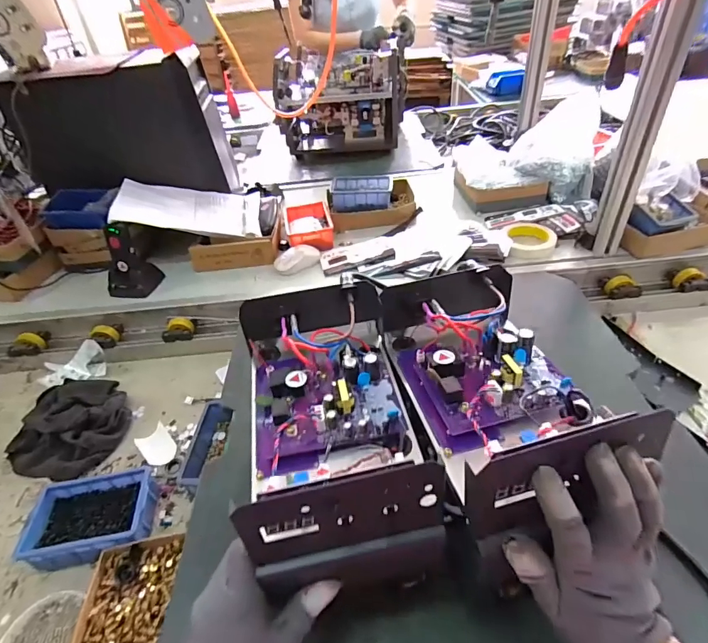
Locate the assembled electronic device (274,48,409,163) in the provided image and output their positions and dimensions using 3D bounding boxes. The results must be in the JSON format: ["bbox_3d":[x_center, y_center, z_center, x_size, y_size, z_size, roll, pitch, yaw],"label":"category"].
[{"bbox_3d":[-0.033,-0.728,1.375,0.397,0.252,0.335,-3,41,4],"label":"assembled electronic device"}]

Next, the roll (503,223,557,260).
[{"bbox_3d":[0.351,-0.160,0.843,0.100,0.031,0.110,-4,40,3],"label":"roll"}]

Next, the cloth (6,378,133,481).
[{"bbox_3d":[-0.463,0.161,0.694,0.180,0.040,0.182,2,41,10],"label":"cloth"}]

